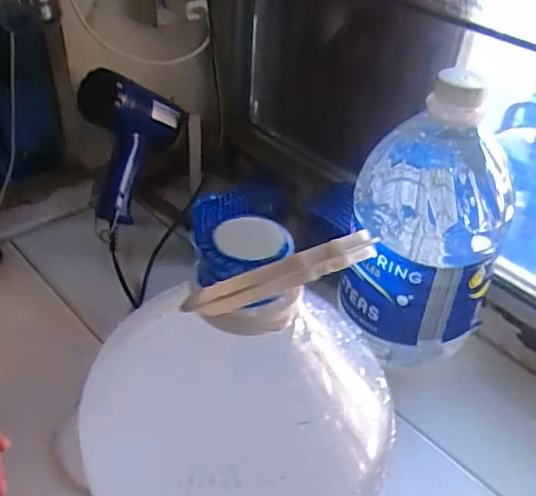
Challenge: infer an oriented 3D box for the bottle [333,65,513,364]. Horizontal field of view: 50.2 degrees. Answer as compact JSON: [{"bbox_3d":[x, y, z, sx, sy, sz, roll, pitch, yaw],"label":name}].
[{"bbox_3d":[0.180,-0.011,0.645,0.162,0.334,0.141,24,44,21],"label":"bottle"}]

